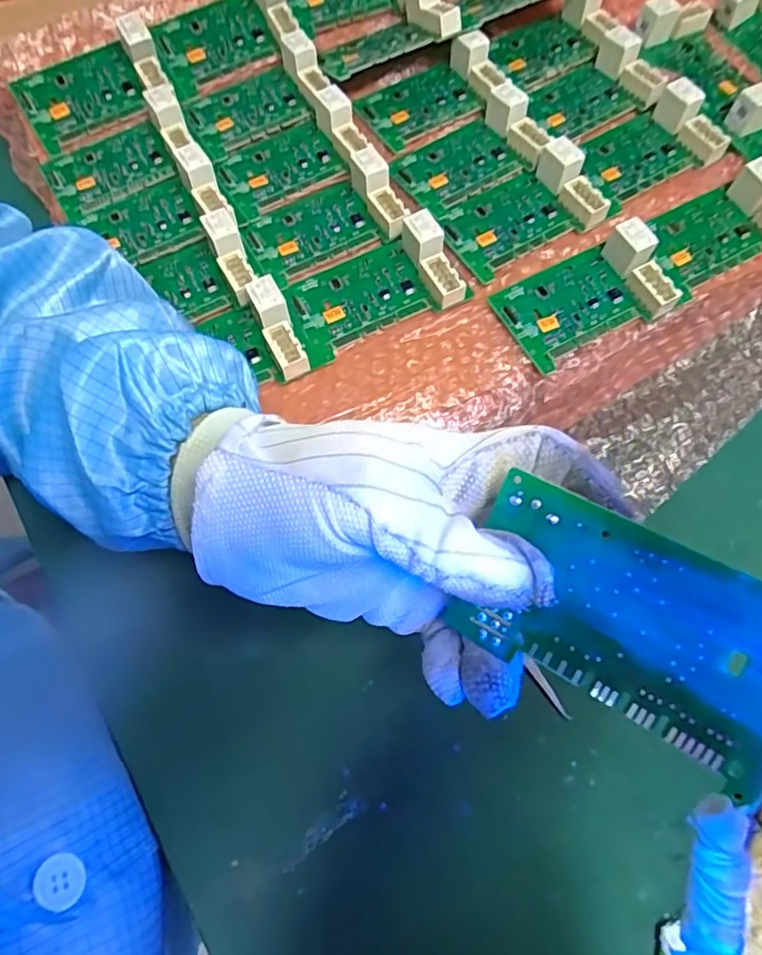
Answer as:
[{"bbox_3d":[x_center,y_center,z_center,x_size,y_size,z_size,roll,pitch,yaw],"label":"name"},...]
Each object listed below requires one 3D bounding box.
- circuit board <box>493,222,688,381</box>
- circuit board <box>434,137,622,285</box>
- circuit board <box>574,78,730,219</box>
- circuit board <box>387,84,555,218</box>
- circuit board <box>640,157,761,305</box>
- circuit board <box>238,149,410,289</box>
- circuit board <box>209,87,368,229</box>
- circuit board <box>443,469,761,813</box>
[{"bbox_3d":[0.117,-0.105,0.343,0.094,0.022,0.056,-26,74,-10],"label":"circuit board"},{"bbox_3d":[0.089,-0.165,0.365,0.099,0.018,0.058,-30,74,-11],"label":"circuit board"},{"bbox_3d":[0.168,-0.214,0.389,0.099,0.022,0.063,-30,74,-11],"label":"circuit board"},{"bbox_3d":[0.057,-0.208,0.386,0.096,0.026,0.058,-30,75,-11],"label":"circuit board"},{"bbox_3d":[0.204,-0.152,0.363,0.104,0.018,0.058,-27,74,-10],"label":"circuit board"},{"bbox_3d":[-0.037,-0.155,0.365,0.096,0.025,0.057,-26,74,-10],"label":"circuit board"},{"bbox_3d":[-0.058,-0.205,0.384,0.102,0.021,0.056,-33,75,-12],"label":"circuit board"},{"bbox_3d":[0.072,0.044,0.176,0.097,0.004,0.056,27,105,28],"label":"circuit board"}]

